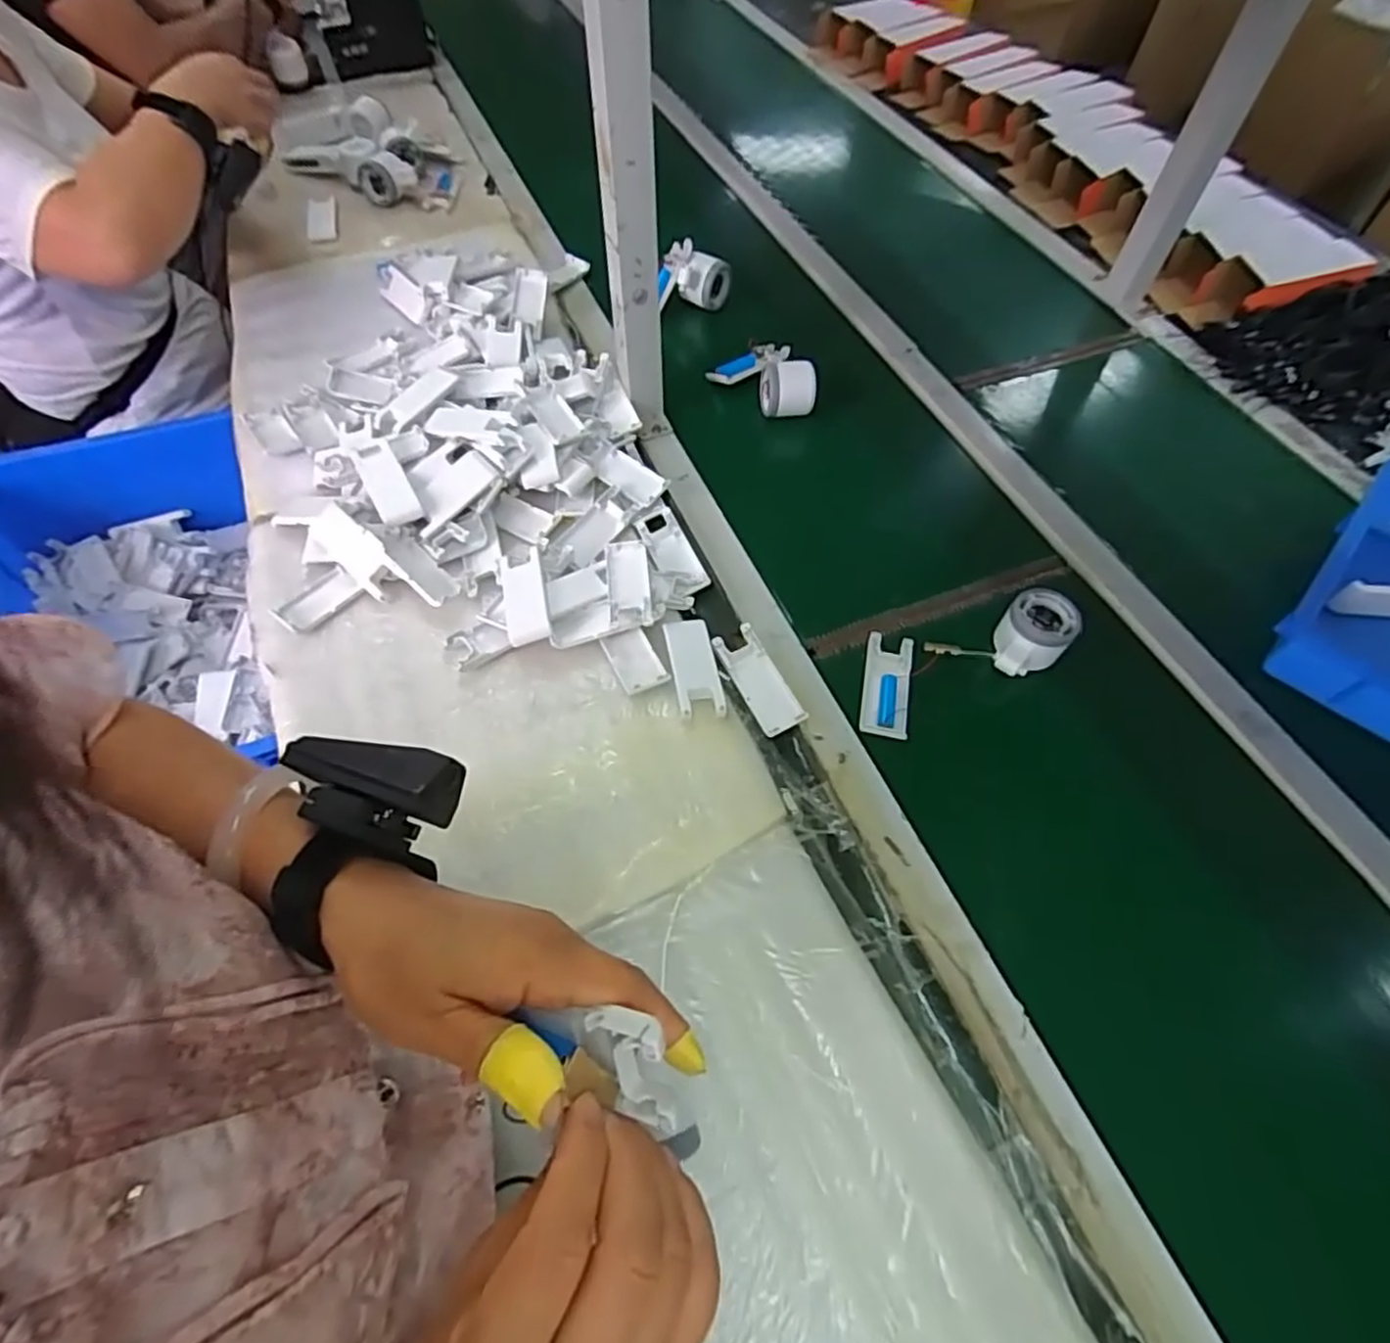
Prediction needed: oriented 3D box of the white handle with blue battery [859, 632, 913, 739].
[{"bbox_3d":[0.170,0.009,0.620,0.040,0.016,0.102,11,59,5],"label":"white handle with blue battery"}]

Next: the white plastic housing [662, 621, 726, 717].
[{"bbox_3d":[-0.001,-0.006,0.614,0.040,0.007,0.098,-9,59,-7],"label":"white plastic housing"}]

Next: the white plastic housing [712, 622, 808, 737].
[{"bbox_3d":[0.056,0.008,0.620,0.038,0.014,0.105,-24,62,-15],"label":"white plastic housing"}]

